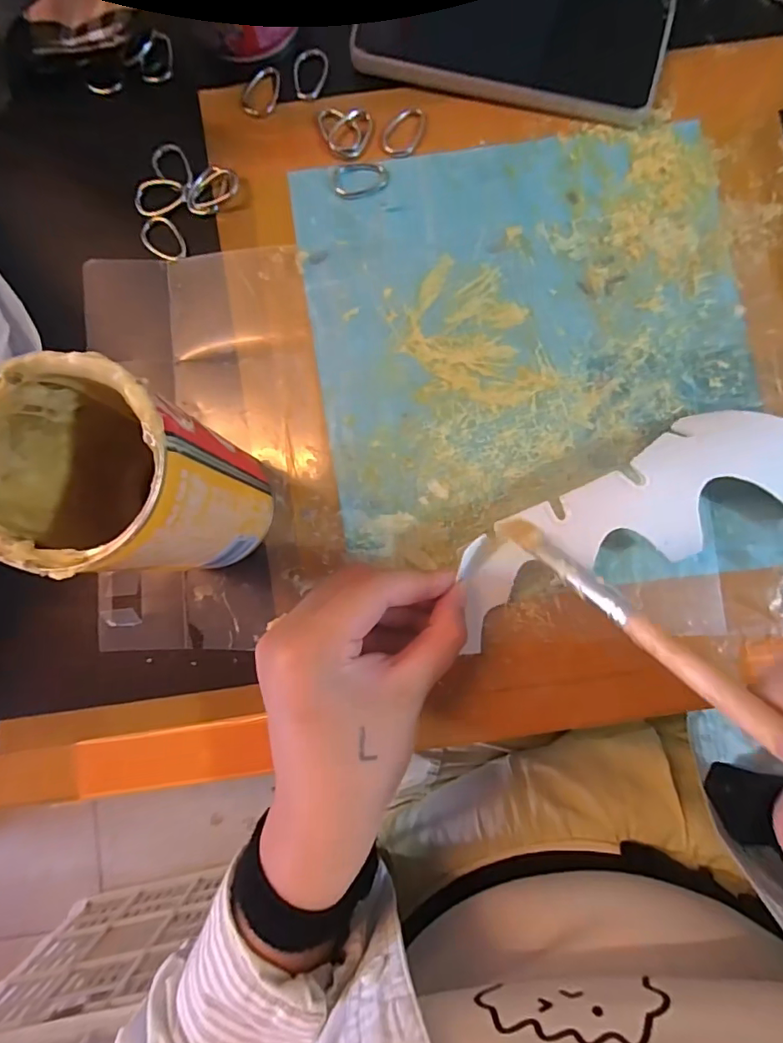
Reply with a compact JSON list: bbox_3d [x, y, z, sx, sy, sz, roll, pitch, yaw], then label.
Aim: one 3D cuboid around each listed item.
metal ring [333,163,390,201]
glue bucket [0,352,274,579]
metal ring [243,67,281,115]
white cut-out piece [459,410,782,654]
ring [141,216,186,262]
[{"bbox_3d":[-0.016,-0.183,0.277,0.030,0.004,0.019,0,86,1],"label":"metal ring"},{"bbox_3d":[-0.091,-0.012,0.202,0.061,0.124,0.058,0,86,1],"label":"glue bucket"},{"bbox_3d":[-0.071,-0.235,0.280,0.017,0.009,0.027,17,86,2],"label":"metal ring"},{"bbox_3d":[0.121,-0.004,0.241,0.195,0.026,0.062,-21,86,1],"label":"white cut-out piece"},{"bbox_3d":[-0.121,-0.151,0.274,0.018,0.004,0.026,-44,86,-2],"label":"ring"}]

